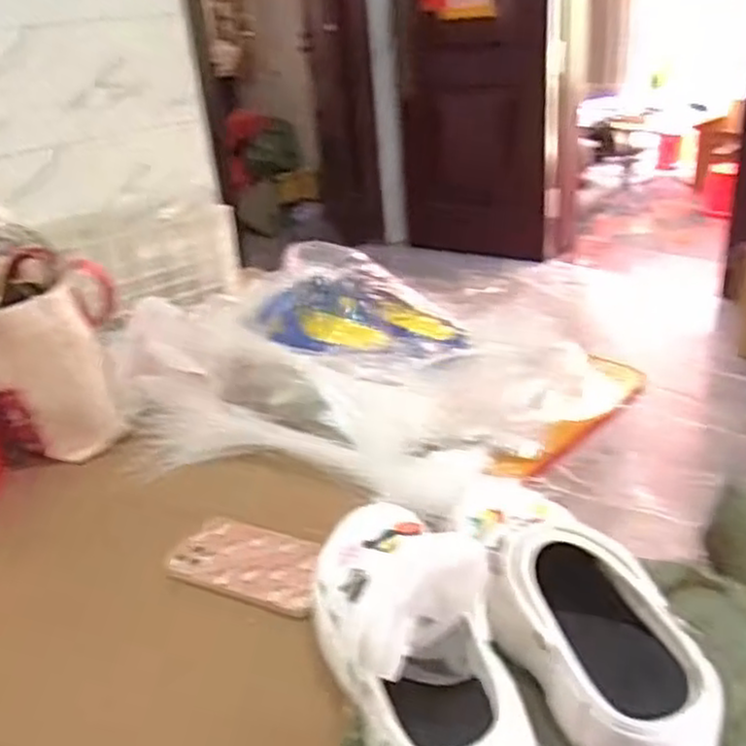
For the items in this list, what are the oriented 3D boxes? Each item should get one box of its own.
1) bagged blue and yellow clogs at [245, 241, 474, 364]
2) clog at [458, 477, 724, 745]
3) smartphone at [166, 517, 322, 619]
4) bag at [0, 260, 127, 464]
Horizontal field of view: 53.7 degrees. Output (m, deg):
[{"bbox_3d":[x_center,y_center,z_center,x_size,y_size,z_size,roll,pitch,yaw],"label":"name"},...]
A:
[{"bbox_3d":[-0.017,-0.085,0.959,0.267,0.095,0.192,17,34,37],"label":"bagged blue and yellow clogs"},{"bbox_3d":[0.145,0.158,0.523,0.094,0.083,0.241,-15,45,-19],"label":"clog"},{"bbox_3d":[-0.112,0.175,0.682,0.142,0.011,0.072,10,45,20],"label":"smartphone"},{"bbox_3d":[-0.372,0.001,0.881,0.159,0.204,0.112,-16,29,-20],"label":"bag"}]

